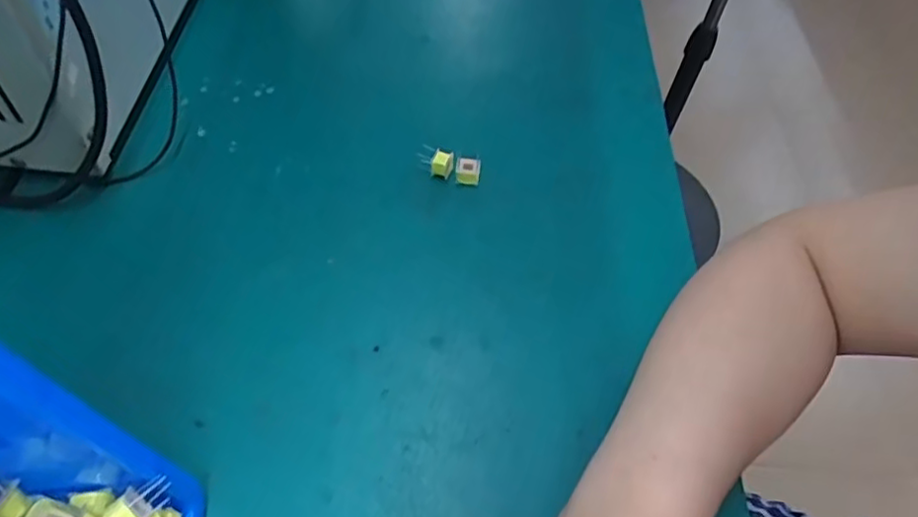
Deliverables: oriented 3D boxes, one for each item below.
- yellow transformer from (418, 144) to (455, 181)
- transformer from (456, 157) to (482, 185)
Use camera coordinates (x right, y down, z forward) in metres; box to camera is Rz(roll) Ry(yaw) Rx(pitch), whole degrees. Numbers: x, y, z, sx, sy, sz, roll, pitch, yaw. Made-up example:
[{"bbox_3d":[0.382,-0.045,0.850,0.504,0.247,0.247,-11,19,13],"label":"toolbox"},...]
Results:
[{"bbox_3d":[-0.016,-0.067,0.434,0.024,0.014,0.015,18,55,6],"label":"yellow transformer"},{"bbox_3d":[0.006,-0.060,0.431,0.017,0.012,0.014,11,54,1],"label":"transformer"}]

